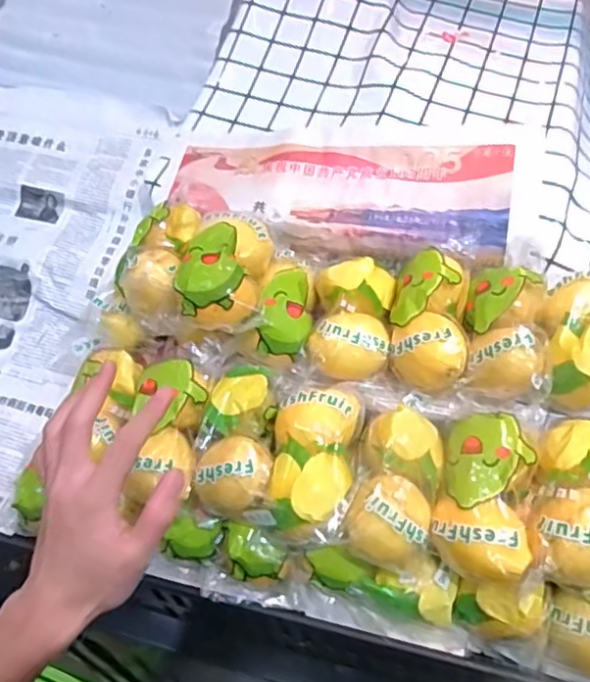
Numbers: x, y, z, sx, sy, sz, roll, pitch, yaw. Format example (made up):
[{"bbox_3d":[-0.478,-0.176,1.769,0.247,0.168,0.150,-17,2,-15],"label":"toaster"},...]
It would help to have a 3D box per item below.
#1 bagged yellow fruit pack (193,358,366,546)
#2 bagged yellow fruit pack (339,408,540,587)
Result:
[{"bbox_3d":[-0.013,0.087,0.514,0.128,0.048,0.128,12,52,14],"label":"bagged yellow fruit pack"},{"bbox_3d":[0.116,0.111,0.487,0.135,0.059,0.131,9,51,12],"label":"bagged yellow fruit pack"}]

